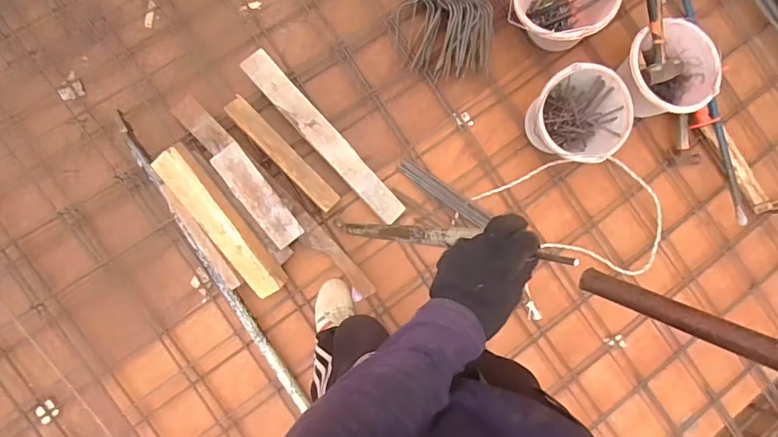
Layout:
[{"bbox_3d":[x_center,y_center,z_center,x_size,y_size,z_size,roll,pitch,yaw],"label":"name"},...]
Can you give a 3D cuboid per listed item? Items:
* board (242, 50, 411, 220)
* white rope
[{"bbox_3d":[-0.154,-0.192,1.167,0.070,0.040,0.515,-43,94,-9],"label":"board"},{"bbox_3d":[0.513,0.019,1.292,0.465,0.029,0.373,-24,90,-8],"label":"white rope"}]

